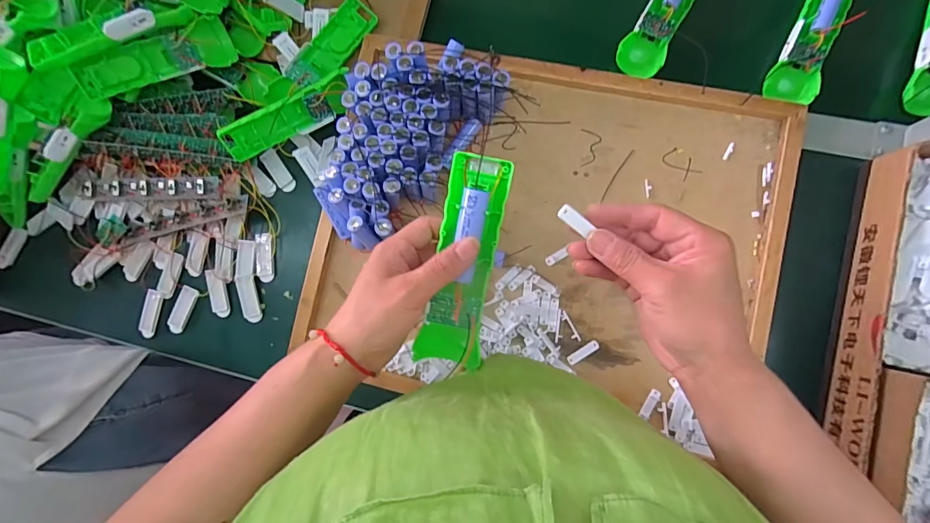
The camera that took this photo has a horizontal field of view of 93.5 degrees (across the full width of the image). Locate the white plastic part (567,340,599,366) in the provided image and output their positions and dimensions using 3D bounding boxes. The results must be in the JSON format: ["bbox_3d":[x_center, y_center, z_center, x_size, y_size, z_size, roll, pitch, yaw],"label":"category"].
[{"bbox_3d":[0.129,0.099,0.478,0.038,0.009,0.011,-35,81,4],"label":"white plastic part"}]

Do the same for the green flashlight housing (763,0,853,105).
[{"bbox_3d":[0.386,-0.253,0.486,0.052,0.026,0.168,23,89,9],"label":"green flashlight housing"}]

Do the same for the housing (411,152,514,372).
[{"bbox_3d":[-0.001,0.003,0.317,0.045,0.025,0.154,12,100,9],"label":"housing"}]

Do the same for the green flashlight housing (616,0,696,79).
[{"bbox_3d":[0.234,-0.292,0.507,0.050,0.024,0.164,29,90,10],"label":"green flashlight housing"}]

